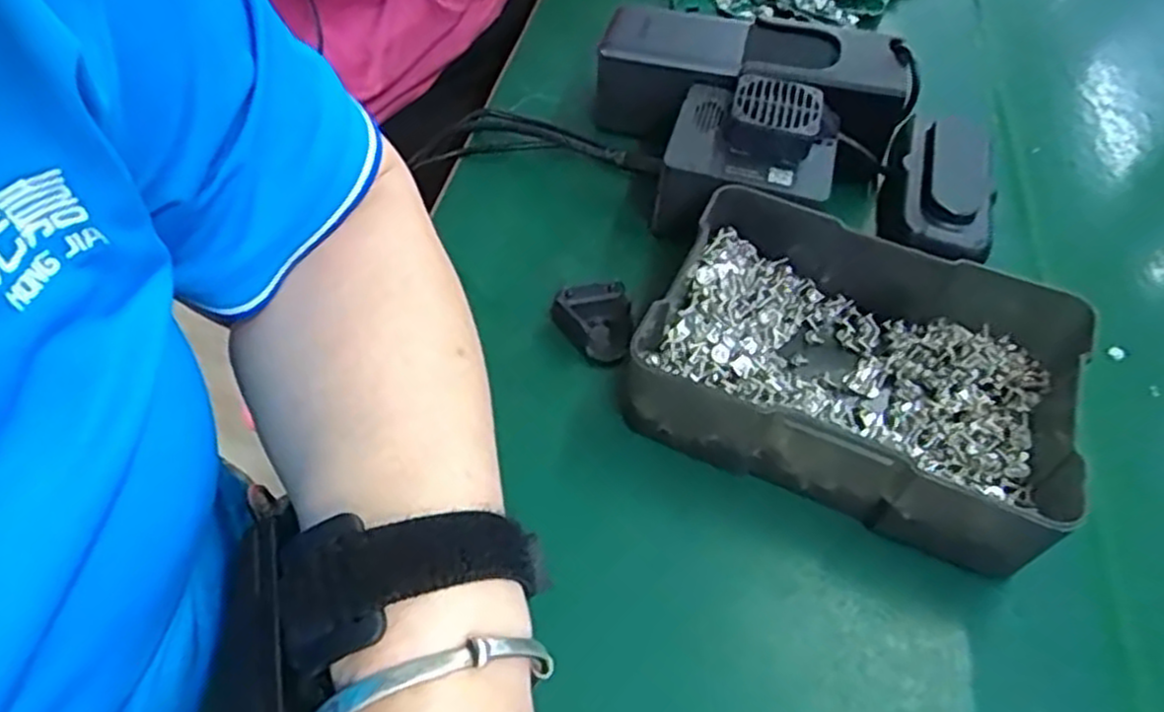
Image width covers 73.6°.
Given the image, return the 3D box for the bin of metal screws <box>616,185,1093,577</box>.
[{"bbox_3d":[0.111,0.004,0.315,0.162,0.046,0.114,24,53,10],"label":"bin of metal screws"}]

